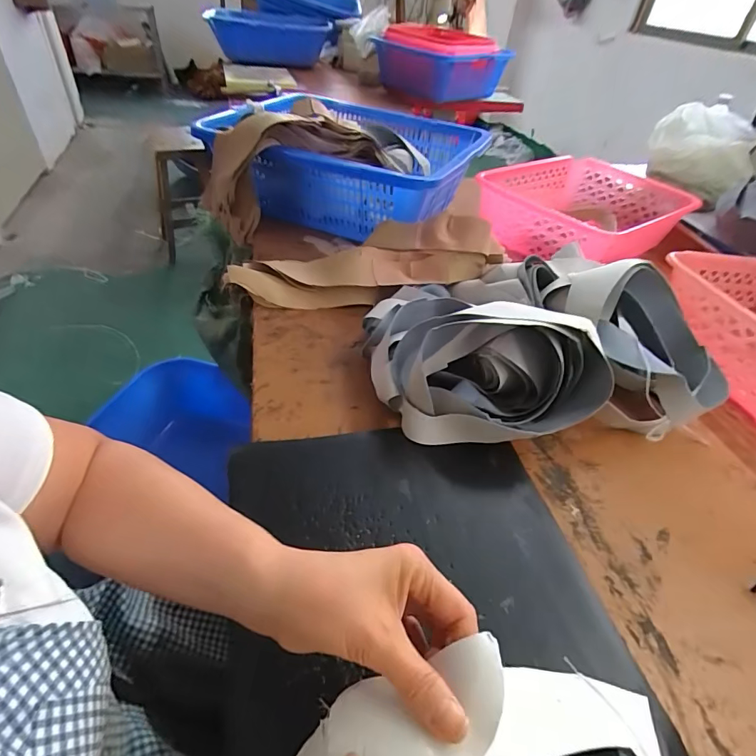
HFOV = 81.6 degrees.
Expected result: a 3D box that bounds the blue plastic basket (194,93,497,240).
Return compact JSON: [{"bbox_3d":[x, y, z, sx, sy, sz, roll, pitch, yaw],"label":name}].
[{"bbox_3d":[-0.062,-0.462,0.956,0.504,0.170,0.433,21,45,15],"label":"blue plastic basket"}]

